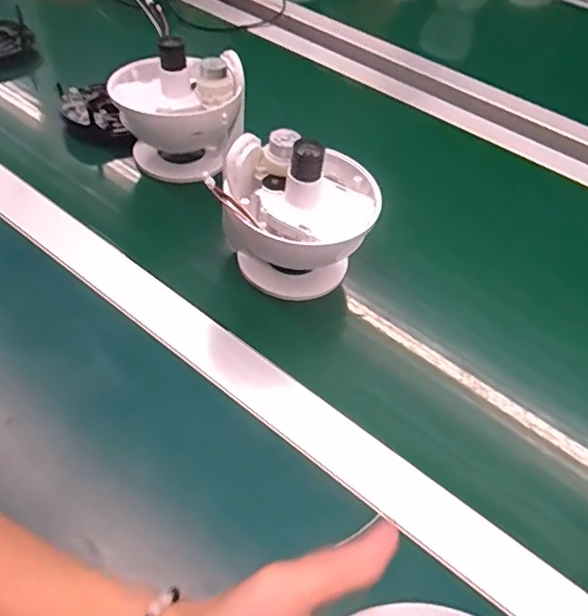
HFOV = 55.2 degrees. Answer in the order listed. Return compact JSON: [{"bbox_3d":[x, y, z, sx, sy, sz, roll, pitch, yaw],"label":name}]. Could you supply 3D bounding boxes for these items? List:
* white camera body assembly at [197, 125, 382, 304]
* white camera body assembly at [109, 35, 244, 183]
[{"bbox_3d":[0.006,-0.080,0.448,0.113,0.111,0.118,13,49,5],"label":"white camera body assembly"},{"bbox_3d":[-0.108,-0.189,0.536,0.112,0.118,0.102,-9,51,-14],"label":"white camera body assembly"}]

